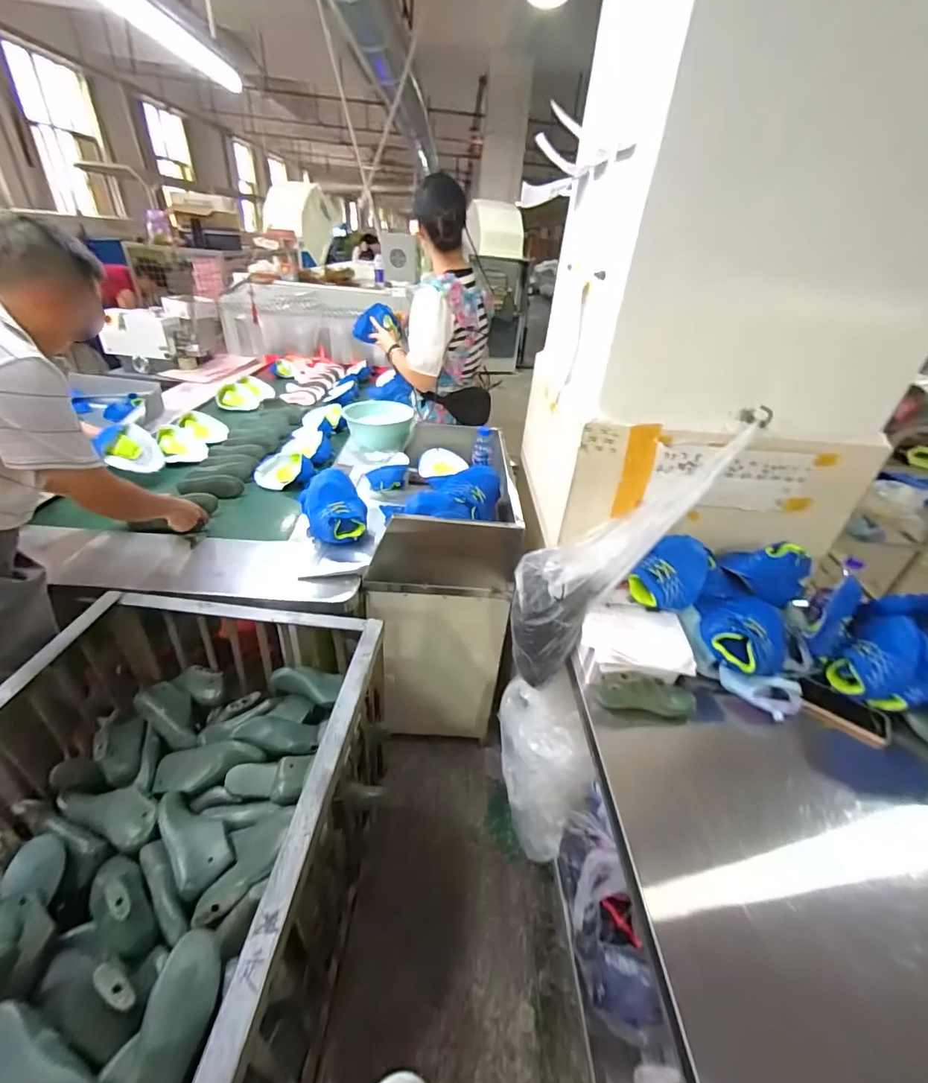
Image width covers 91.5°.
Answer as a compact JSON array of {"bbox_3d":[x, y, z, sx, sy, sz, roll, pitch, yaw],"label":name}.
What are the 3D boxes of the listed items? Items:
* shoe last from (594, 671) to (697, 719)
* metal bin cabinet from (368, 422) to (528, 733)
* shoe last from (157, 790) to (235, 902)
[{"bbox_3d":[0.352,0.287,0.862,0.186,0.065,0.070,4,34,-2],"label":"shoe last"},{"bbox_3d":[-0.068,0.134,1.556,0.397,0.831,0.653,5,34,-2],"label":"metal bin cabinet"},{"bbox_3d":[-0.486,0.526,0.812,0.087,0.083,0.217,-24,43,-37],"label":"shoe last"}]

